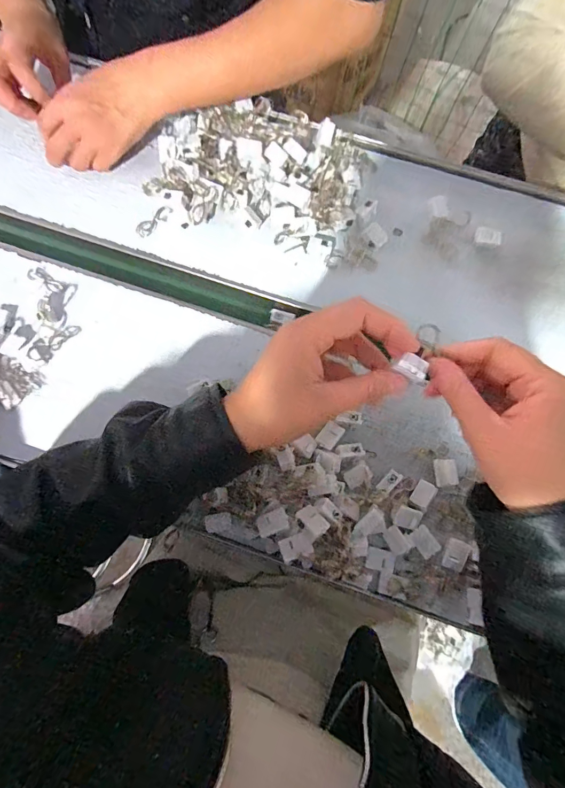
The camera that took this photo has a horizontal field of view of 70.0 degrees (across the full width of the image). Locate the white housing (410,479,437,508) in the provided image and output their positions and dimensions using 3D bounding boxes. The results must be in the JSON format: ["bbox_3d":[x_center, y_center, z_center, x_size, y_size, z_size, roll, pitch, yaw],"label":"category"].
[{"bbox_3d":[0.138,0.098,0.396,0.018,0.010,0.024,30,80,6],"label":"white housing"}]

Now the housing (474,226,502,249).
[{"bbox_3d":[0.235,-0.178,0.461,0.029,0.009,0.020,17,79,3],"label":"housing"}]

